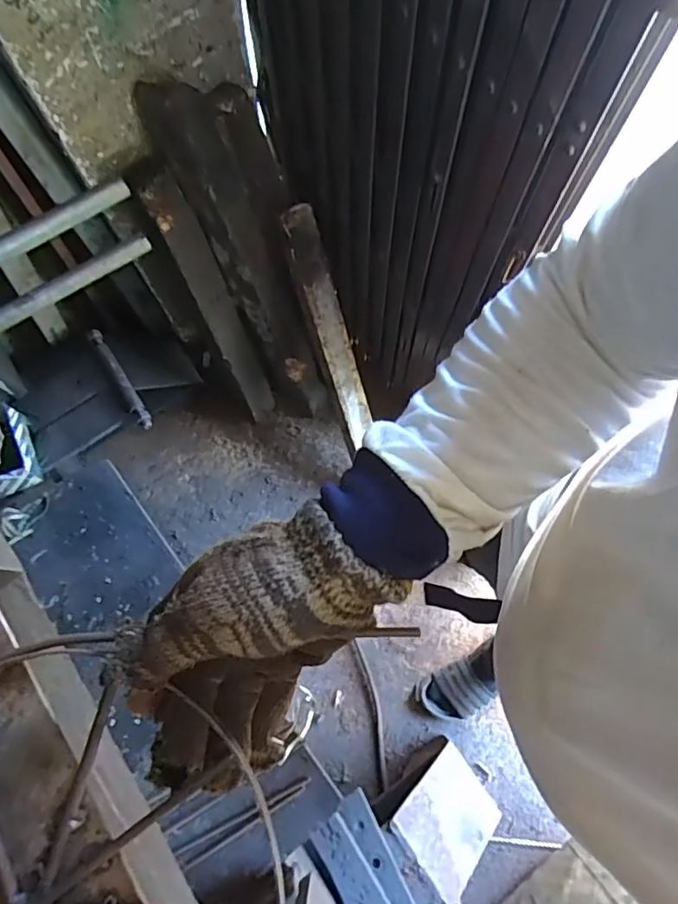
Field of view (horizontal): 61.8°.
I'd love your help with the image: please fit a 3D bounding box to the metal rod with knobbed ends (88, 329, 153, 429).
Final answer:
[{"bbox_3d":[-0.370,-0.125,0.959,0.023,0.025,0.196,-32,77,-8],"label":"metal rod with knobbed ends"}]

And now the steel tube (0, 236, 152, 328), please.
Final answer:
[{"bbox_3d":[-0.369,-0.221,0.757,0.253,0.023,0.020,-32,77,-8],"label":"steel tube"}]

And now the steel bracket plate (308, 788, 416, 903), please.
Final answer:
[{"bbox_3d":[0.067,0.703,0.881,0.098,0.036,0.303,-30,77,-7],"label":"steel bracket plate"}]

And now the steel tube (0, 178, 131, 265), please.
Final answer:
[{"bbox_3d":[-0.361,-0.247,0.651,0.257,0.025,0.024,-32,77,-8],"label":"steel tube"}]

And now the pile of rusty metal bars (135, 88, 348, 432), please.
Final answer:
[{"bbox_3d":[-0.159,-0.294,1.079,0.214,0.743,0.132,-26,52,-6],"label":"pile of rusty metal bars"}]

